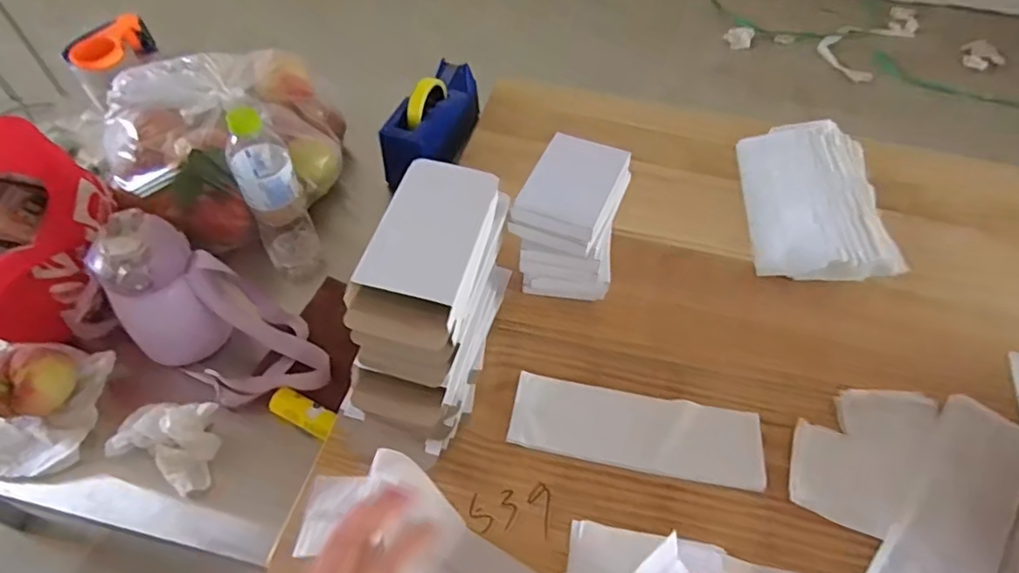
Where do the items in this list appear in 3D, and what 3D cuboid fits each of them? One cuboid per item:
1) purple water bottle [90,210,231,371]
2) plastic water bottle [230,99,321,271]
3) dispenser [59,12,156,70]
[{"bbox_3d":[-0.384,0.007,0.658,0.094,0.169,0.086,-30,59,-22],"label":"purple water bottle"},{"bbox_3d":[-0.284,-0.110,0.721,0.067,0.226,0.062,-21,56,-16],"label":"plastic water bottle"},{"bbox_3d":[-0.690,-0.417,1.044,0.053,0.068,0.152,23,56,15],"label":"dispenser"}]

